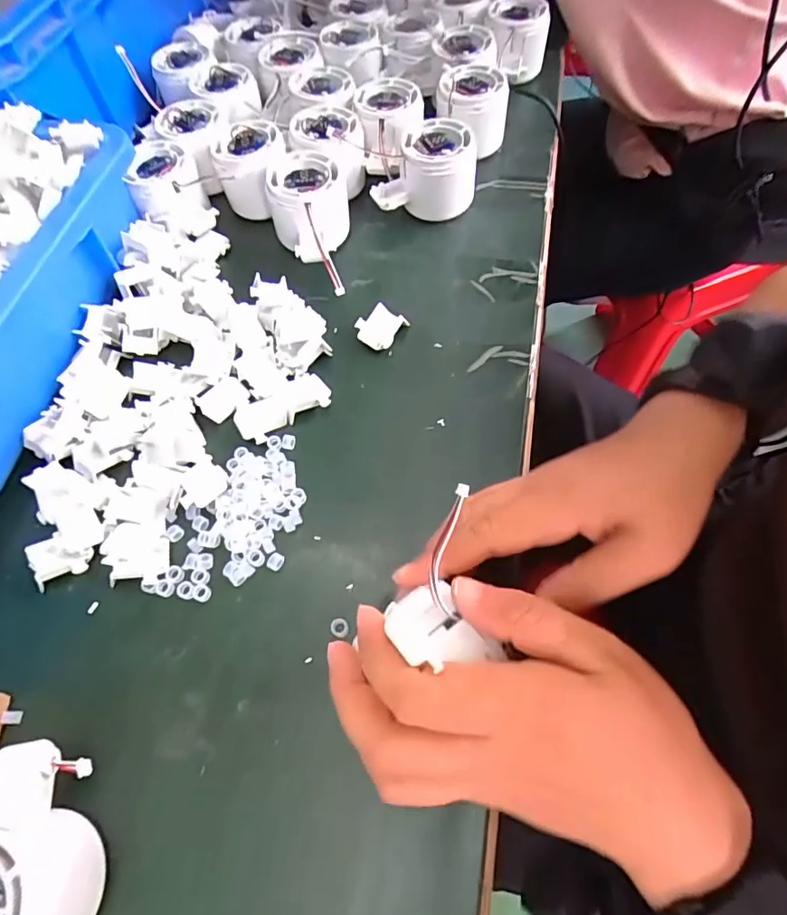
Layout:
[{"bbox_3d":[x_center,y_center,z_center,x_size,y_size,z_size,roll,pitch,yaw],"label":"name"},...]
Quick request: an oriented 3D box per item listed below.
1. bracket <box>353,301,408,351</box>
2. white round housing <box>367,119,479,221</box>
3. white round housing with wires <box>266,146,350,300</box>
[{"bbox_3d":[-0.010,-0.091,0.358,0.029,0.009,0.031,33,82,10],"label":"bracket"},{"bbox_3d":[0.026,-0.218,0.402,0.079,0.050,0.059,-40,70,-19],"label":"white round housing"},{"bbox_3d":[-0.061,-0.177,0.381,0.060,0.044,0.094,-5,63,-3],"label":"white round housing with wires"}]

